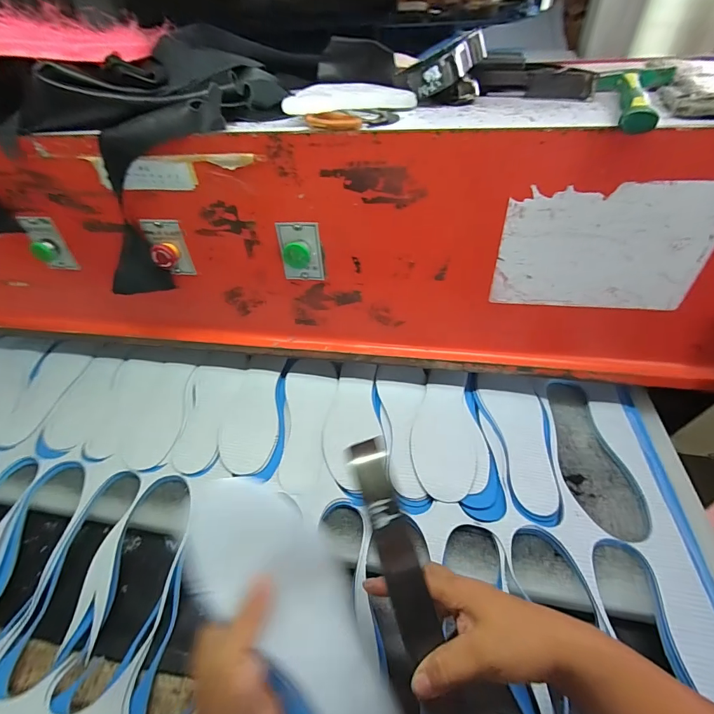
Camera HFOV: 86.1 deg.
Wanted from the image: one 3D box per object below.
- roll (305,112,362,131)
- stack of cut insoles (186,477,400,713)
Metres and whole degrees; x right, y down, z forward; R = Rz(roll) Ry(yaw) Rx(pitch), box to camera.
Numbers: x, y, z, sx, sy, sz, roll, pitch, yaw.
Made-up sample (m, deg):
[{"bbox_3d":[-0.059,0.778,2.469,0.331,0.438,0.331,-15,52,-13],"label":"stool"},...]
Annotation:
[{"bbox_3d":[-0.028,-0.287,0.466,0.057,0.008,0.070,-20,46,-21],"label":"roll"},{"bbox_3d":[-0.044,0.217,0.300,0.093,0.023,0.266,-29,81,-22],"label":"stack of cut insoles"}]

